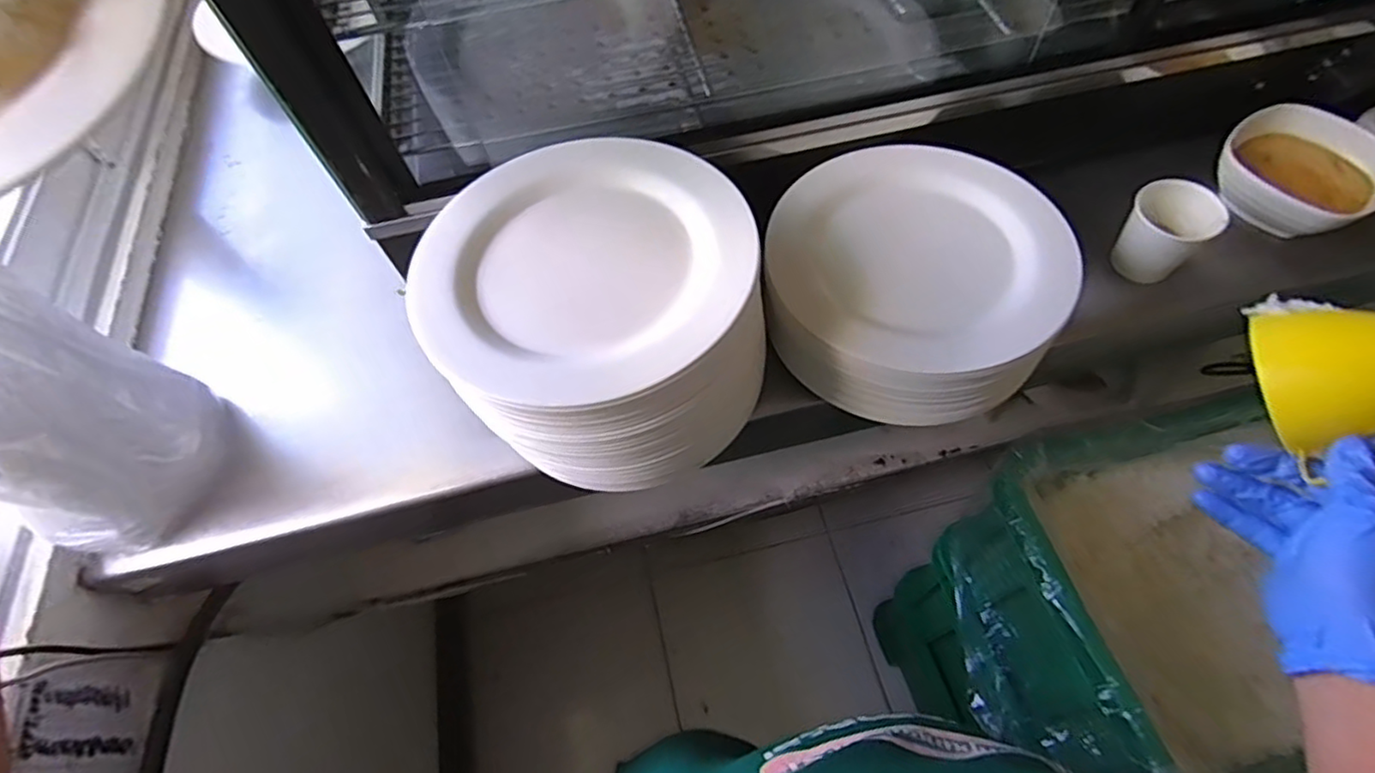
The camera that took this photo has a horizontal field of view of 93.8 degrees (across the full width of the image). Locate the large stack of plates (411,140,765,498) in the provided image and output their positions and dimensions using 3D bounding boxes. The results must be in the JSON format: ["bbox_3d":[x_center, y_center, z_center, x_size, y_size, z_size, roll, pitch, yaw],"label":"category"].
[{"bbox_3d":[-0.066,-0.054,0.515,0.243,0.142,0.248,-31,62,-13],"label":"large stack of plates"}]

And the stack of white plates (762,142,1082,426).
[{"bbox_3d":[0.194,-0.099,0.568,0.246,0.072,0.255,3,60,6],"label":"stack of white plates"}]

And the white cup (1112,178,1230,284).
[{"bbox_3d":[0.433,-0.140,0.589,0.058,0.075,0.068,-40,65,-17],"label":"white cup"}]

